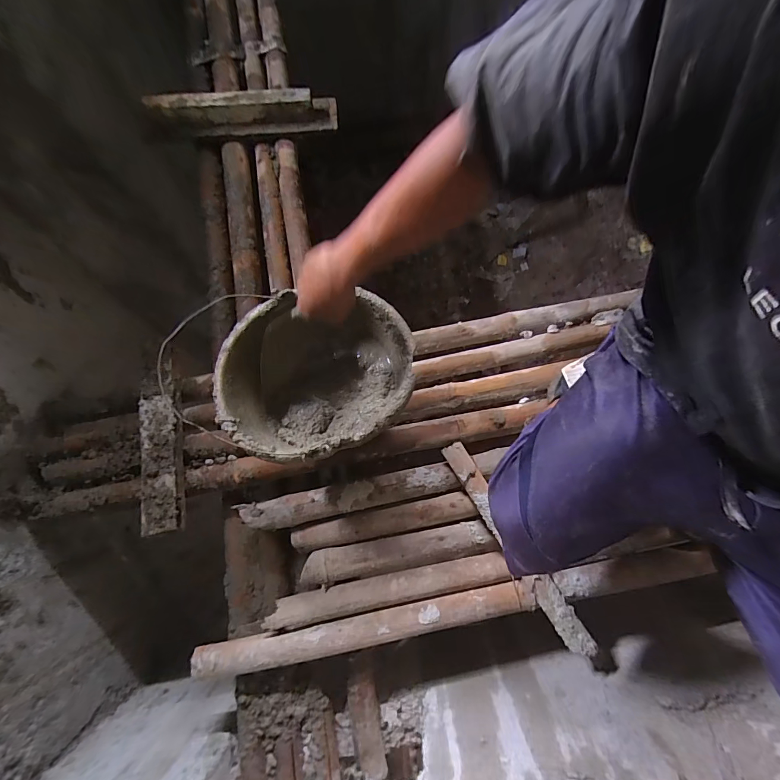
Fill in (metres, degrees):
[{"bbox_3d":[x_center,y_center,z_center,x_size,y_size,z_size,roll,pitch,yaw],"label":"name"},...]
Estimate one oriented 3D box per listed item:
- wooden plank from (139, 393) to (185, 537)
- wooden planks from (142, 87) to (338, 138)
[{"bbox_3d":[-0.410,0.128,0.693,0.069,0.029,0.243,-7,72,-16],"label":"wooden plank"},{"bbox_3d":[-0.340,-0.644,0.903,0.425,0.103,0.063,-4,78,1],"label":"wooden planks"}]

